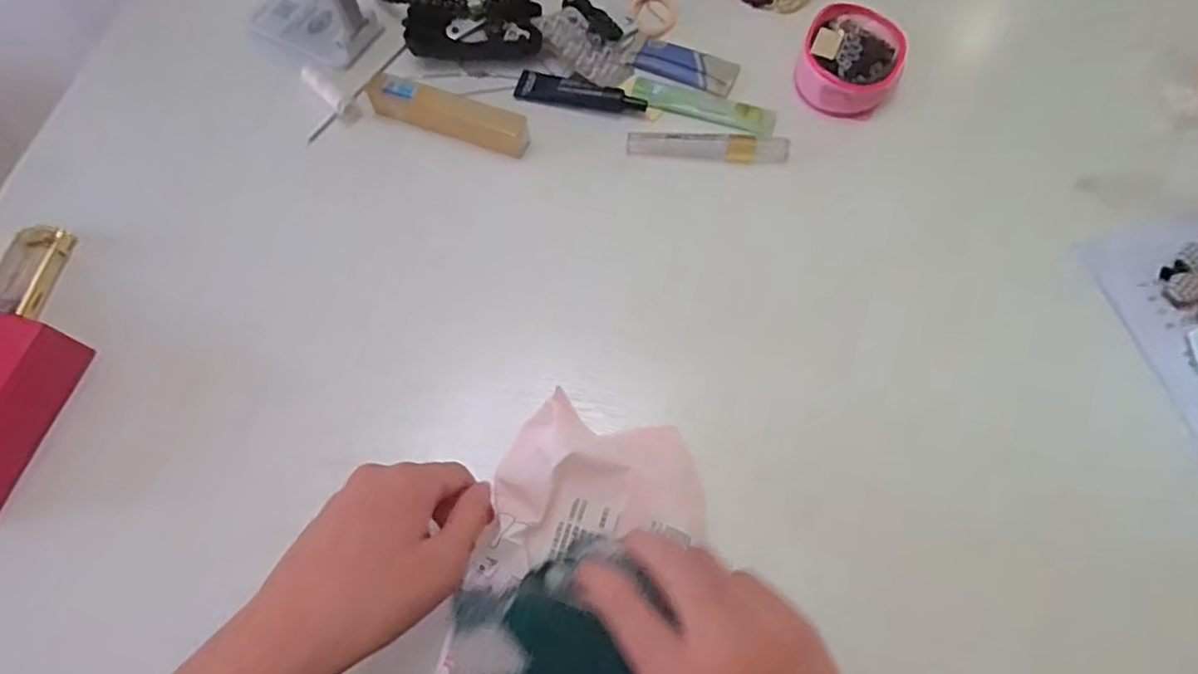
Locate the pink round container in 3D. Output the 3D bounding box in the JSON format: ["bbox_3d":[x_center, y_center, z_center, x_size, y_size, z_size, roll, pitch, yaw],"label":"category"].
[{"bbox_3d":[0.202,-0.223,0.515,0.078,0.030,0.089,19,69,8],"label":"pink round container"}]

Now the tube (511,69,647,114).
[{"bbox_3d":[-0.015,-0.196,0.512,0.106,0.012,0.030,16,68,6],"label":"tube"}]

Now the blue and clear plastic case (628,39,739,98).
[{"bbox_3d":[0.072,-0.225,0.528,0.084,0.008,0.041,27,70,10],"label":"blue and clear plastic case"}]

